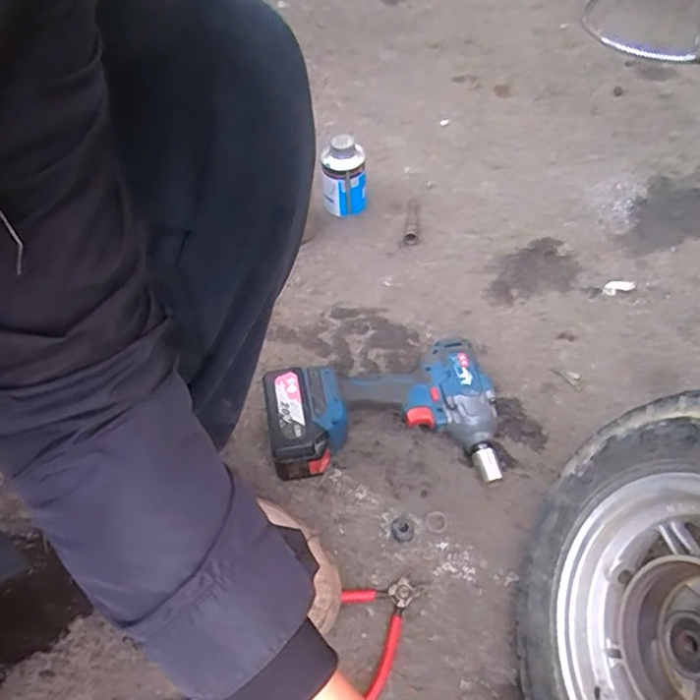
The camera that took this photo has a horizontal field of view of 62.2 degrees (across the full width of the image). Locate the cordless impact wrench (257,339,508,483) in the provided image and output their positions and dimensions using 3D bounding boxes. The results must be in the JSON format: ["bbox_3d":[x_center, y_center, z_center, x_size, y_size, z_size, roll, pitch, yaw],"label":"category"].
[{"bbox_3d":[0.039,0.081,0.647,0.248,0.084,0.159,-10,54,-5],"label":"cordless impact wrench"}]

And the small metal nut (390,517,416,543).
[{"bbox_3d":[0.055,0.185,0.599,0.023,0.017,0.026,34,62,26],"label":"small metal nut"}]

